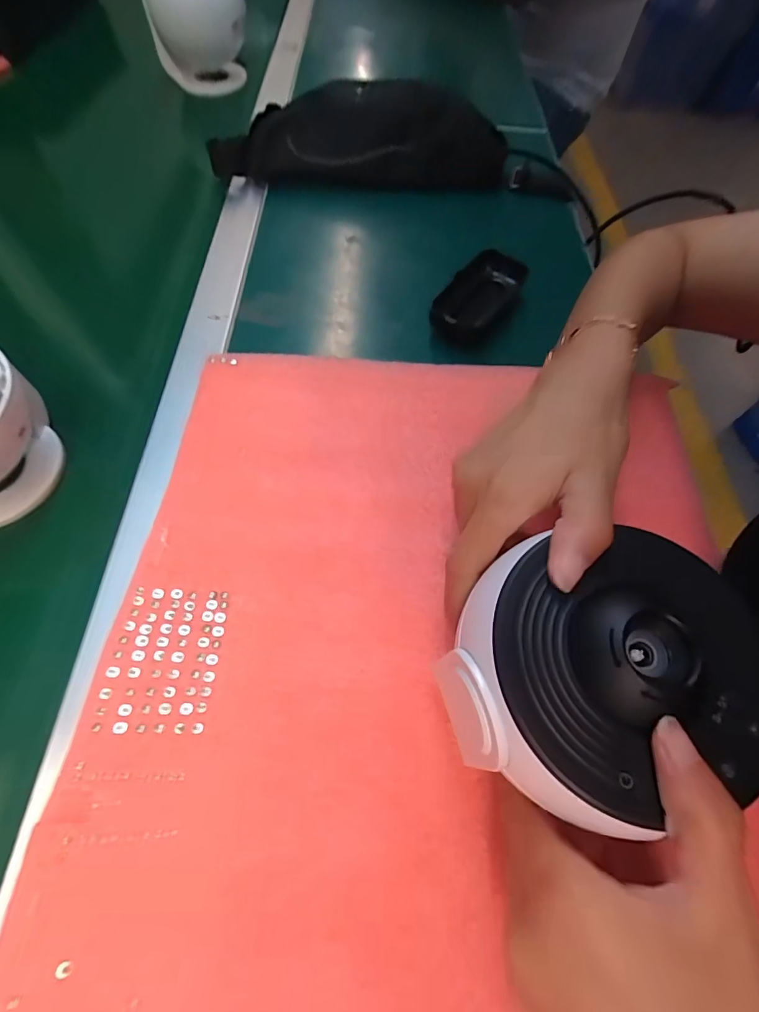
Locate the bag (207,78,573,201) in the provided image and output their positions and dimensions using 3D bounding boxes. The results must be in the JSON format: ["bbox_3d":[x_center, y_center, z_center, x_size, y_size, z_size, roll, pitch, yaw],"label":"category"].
[{"bbox_3d":[0.013,-0.425,0.511,0.409,0.062,0.124,3,62,4],"label":"bag"}]

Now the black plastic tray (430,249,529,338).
[{"bbox_3d":[0.090,-0.189,0.396,0.049,0.020,0.117,31,67,17],"label":"black plastic tray"}]

